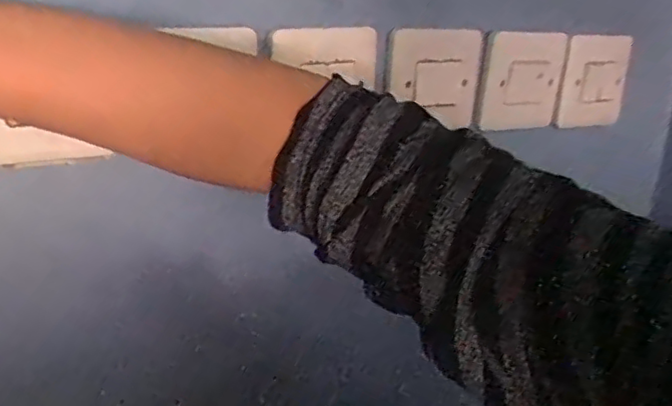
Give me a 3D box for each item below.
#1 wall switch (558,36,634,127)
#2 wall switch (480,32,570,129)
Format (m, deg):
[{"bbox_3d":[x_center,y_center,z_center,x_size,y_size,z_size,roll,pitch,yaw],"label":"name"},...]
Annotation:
[{"bbox_3d":[0.227,-0.106,0.566,0.077,0.077,0.006,-7,19,-26],"label":"wall switch"},{"bbox_3d":[0.155,-0.100,0.528,0.083,0.074,0.012,-10,22,-33],"label":"wall switch"}]

